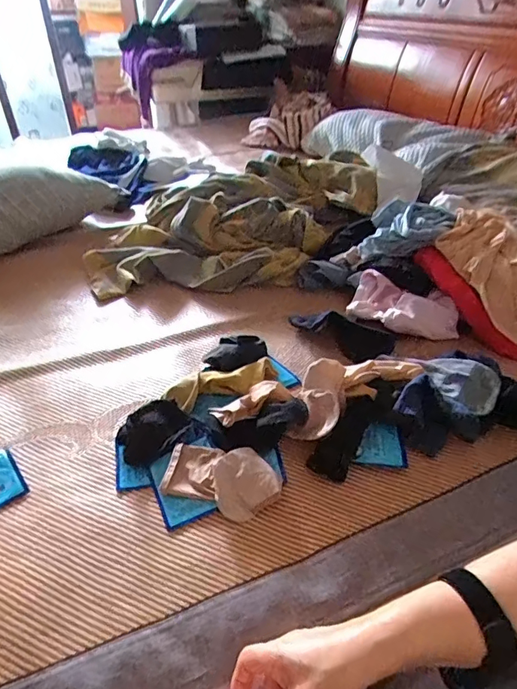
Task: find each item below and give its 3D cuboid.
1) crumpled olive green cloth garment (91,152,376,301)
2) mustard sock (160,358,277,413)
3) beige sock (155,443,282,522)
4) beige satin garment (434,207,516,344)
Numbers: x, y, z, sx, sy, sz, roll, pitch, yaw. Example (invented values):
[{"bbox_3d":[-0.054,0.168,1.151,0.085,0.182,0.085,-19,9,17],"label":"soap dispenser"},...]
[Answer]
[{"bbox_3d":[-0.029,-0.287,1.054,0.653,0.099,0.433,-3,37,-2],"label":"crumpled olive green cloth garment"},{"bbox_3d":[-0.052,0.060,0.674,0.166,0.039,0.057,-14,39,-16],"label":"mustard sock"},{"bbox_3d":[-0.044,0.155,0.554,0.136,0.030,0.076,13,40,18],"label":"beige sock"},{"bbox_3d":[0.381,-0.125,0.765,0.143,0.053,0.279,-6,60,-4],"label":"beige satin garment"}]

